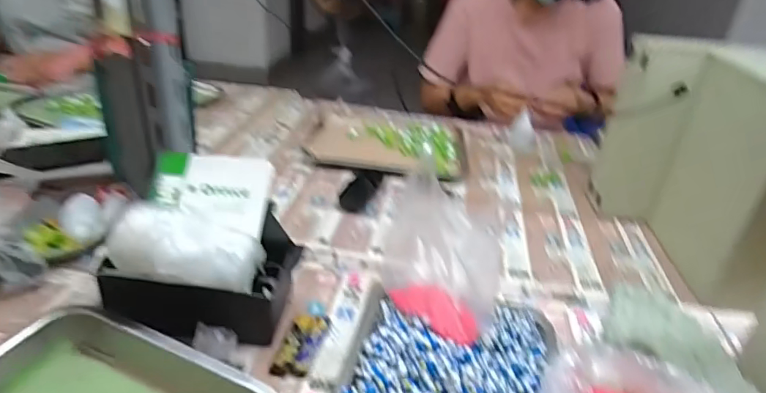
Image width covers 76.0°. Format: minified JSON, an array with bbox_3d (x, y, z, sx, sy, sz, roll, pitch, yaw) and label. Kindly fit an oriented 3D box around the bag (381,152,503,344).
[{"bbox_3d":[0.061,0.078,0.553,0.089,0.140,0.192,-9,32,-22],"label":"bag"}]

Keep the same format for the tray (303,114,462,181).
[{"bbox_3d":[0.008,-0.109,1.002,0.297,0.025,0.225,7,30,5],"label":"tray"}]

